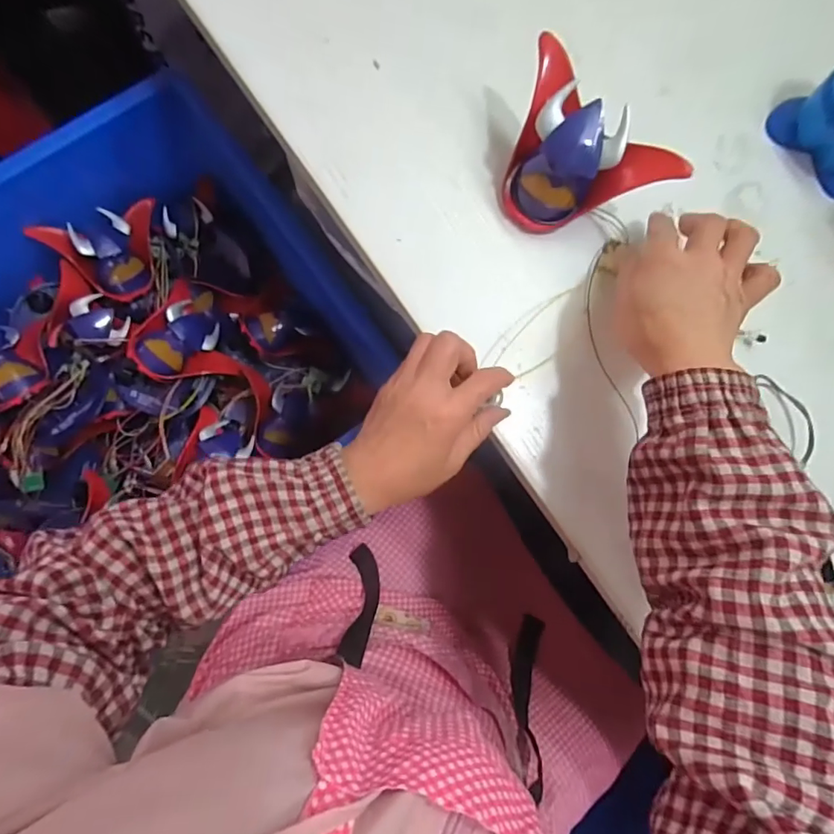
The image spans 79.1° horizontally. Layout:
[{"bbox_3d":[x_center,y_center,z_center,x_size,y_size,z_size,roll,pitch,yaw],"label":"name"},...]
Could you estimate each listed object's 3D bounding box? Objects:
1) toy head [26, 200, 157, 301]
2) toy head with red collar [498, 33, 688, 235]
[{"bbox_3d":[-0.337,-0.187,0.567,0.115,0.055,0.091,-32,92,-9],"label":"toy head"},{"bbox_3d":[0.108,-0.181,0.365,0.122,0.070,0.078,41,83,-4],"label":"toy head with red collar"}]

